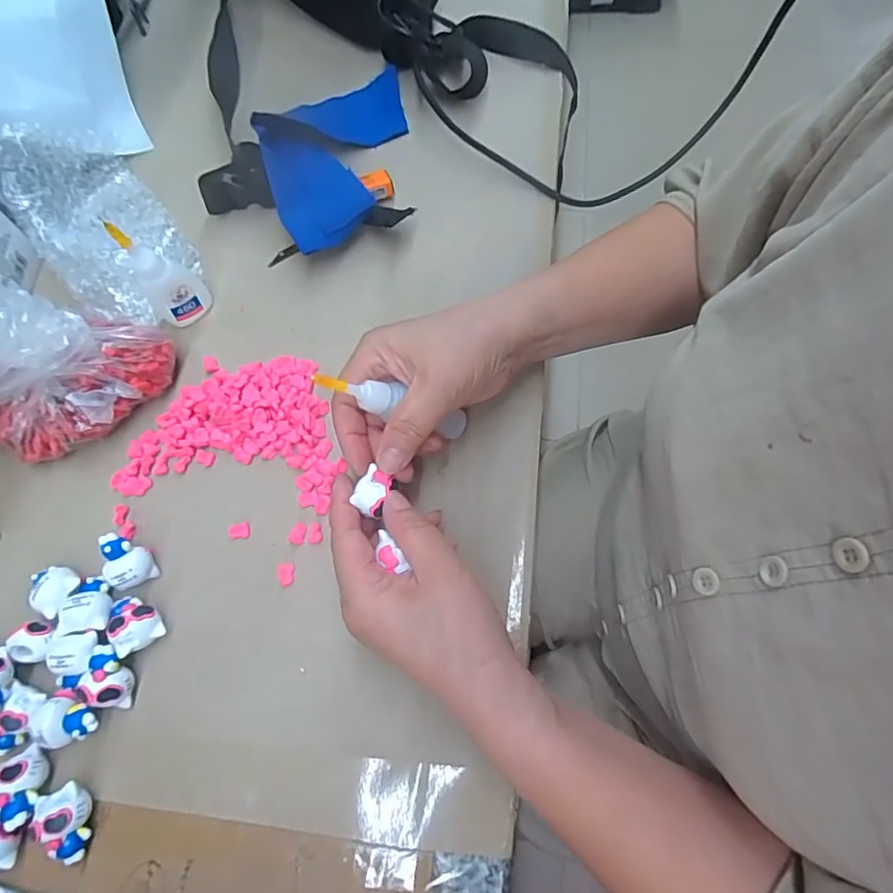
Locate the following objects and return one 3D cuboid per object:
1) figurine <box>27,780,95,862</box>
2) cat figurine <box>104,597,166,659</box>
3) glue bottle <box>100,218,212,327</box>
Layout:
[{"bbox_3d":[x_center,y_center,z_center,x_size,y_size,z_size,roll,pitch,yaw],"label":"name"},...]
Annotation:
[{"bbox_3d":[-0.187,0.186,0.272,0.022,0.019,0.034,-28,71,-9],"label":"figurine"},{"bbox_3d":[-0.173,0.096,0.305,0.023,0.017,0.033,-30,71,-10],"label":"cat figurine"},{"bbox_3d":[-0.182,-0.112,0.352,0.034,0.079,0.021,-35,72,-11],"label":"glue bottle"}]

